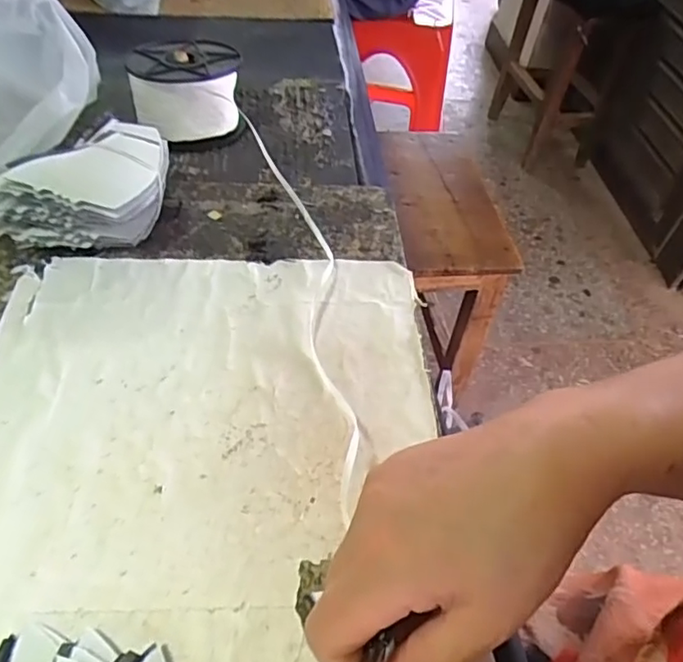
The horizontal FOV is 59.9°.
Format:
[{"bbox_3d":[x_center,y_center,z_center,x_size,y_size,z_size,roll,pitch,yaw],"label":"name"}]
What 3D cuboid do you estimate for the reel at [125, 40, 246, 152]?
[{"bbox_3d":[-0.130,-0.201,0.501,0.086,0.059,0.079,-9,50,-14],"label":"reel"}]

